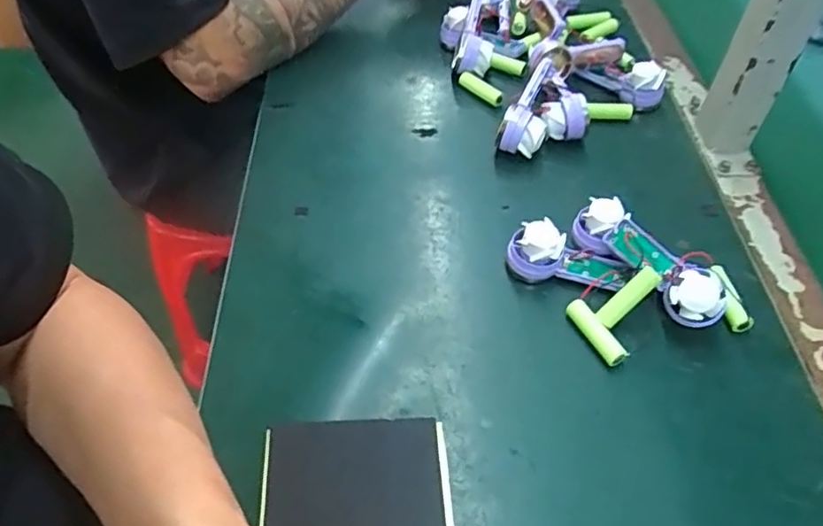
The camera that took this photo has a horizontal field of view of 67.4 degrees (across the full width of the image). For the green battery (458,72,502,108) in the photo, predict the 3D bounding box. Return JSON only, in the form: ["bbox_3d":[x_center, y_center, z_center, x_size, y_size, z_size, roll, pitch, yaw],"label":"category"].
[{"bbox_3d":[0.071,-0.172,0.611,0.016,0.018,0.056,-32,56,-24],"label":"green battery"}]

